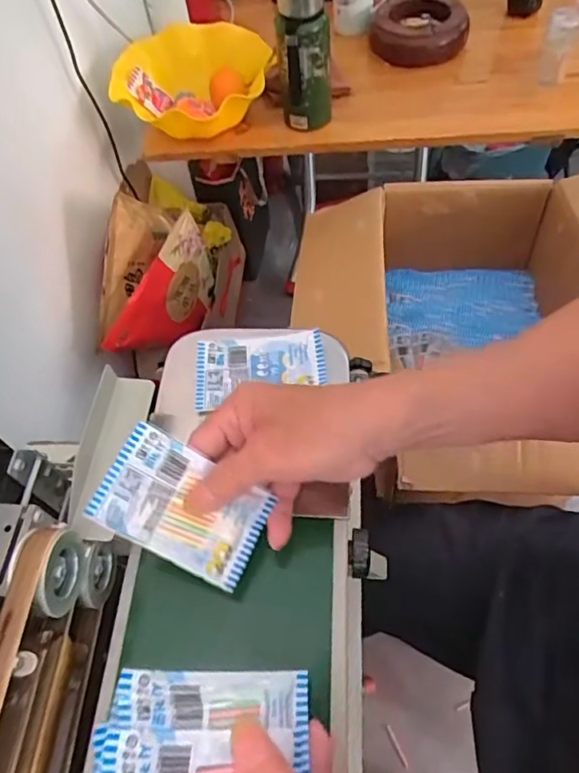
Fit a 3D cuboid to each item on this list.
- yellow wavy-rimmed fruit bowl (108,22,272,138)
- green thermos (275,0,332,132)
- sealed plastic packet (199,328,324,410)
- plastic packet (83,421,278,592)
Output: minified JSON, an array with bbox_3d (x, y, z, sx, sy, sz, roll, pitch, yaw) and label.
[{"bbox_3d":[-0.156,-0.490,0.900,0.242,0.105,0.216,-1,57,4],"label":"yellow wavy-rimmed fruit bowl"},{"bbox_3d":[0.022,-0.488,0.815,0.075,0.238,0.061,-1,57,4],"label":"green thermos"},{"bbox_3d":[-0.025,-0.014,0.447,0.103,0.008,0.062,-5,57,2],"label":"sealed plastic packet"},{"bbox_3d":[-0.065,0.076,0.345,0.102,0.004,0.065,33,71,-11],"label":"plastic packet"}]

